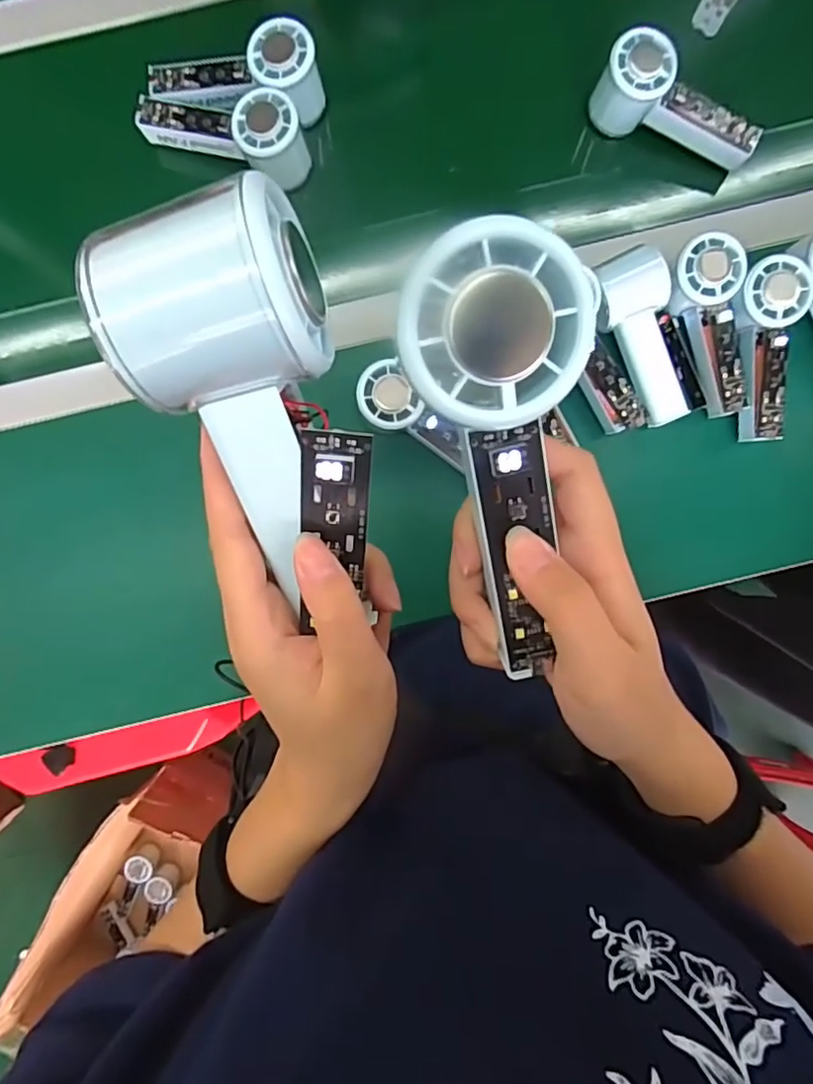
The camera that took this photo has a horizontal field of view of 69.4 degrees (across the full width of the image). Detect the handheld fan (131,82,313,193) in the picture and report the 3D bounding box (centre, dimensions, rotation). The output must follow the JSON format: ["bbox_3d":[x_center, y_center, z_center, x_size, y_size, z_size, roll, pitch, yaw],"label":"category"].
[{"bbox_3d":[-0.159,-0.362,0.511,0.144,0.051,0.056,21,91,-1],"label":"handheld fan"}]

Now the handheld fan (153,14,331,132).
[{"bbox_3d":[-0.148,-0.406,0.506,0.145,0.045,0.063,8,91,0],"label":"handheld fan"}]

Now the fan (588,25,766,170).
[{"bbox_3d":[0.238,-0.380,0.512,0.144,0.056,0.047,24,91,-1],"label":"fan"}]

